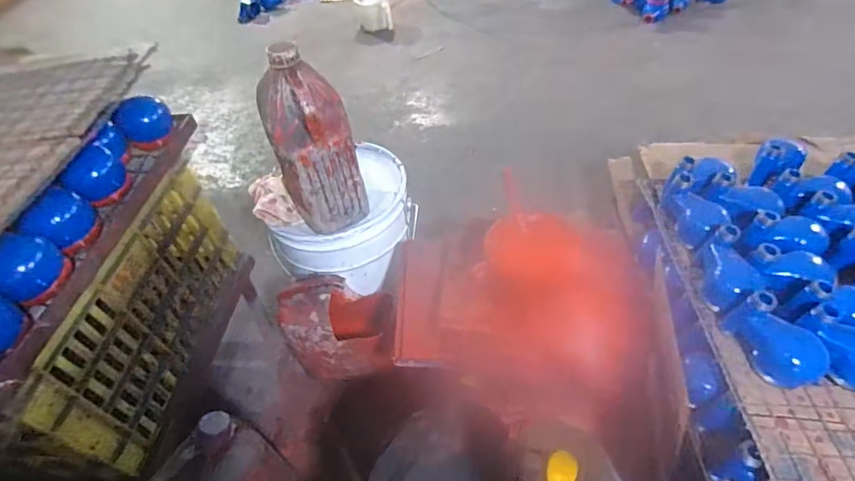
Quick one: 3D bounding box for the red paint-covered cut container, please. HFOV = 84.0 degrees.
[{"bbox_3d":[-0.169,0.158,0.923,0.193,0.224,0.131,-18,48,-10],"label":"red paint-covered cut container"}]

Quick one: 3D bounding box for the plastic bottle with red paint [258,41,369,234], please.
[{"bbox_3d":[-0.187,-0.156,0.788,0.130,0.296,0.114,-17,47,-9],"label":"plastic bottle with red paint"}]

